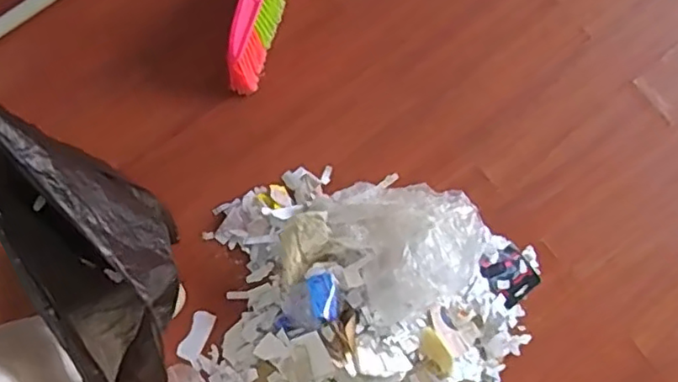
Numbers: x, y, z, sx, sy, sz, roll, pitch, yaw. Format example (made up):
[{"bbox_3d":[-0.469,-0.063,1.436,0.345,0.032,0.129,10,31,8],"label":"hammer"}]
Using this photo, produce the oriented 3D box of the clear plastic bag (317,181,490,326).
[{"bbox_3d":[0.142,0.077,1.194,0.268,0.137,0.275,-28,80,-7],"label":"clear plastic bag"}]

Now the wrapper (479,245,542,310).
[{"bbox_3d":[0.341,0.168,1.248,0.097,0.009,0.107,-34,81,-8],"label":"wrapper"}]

